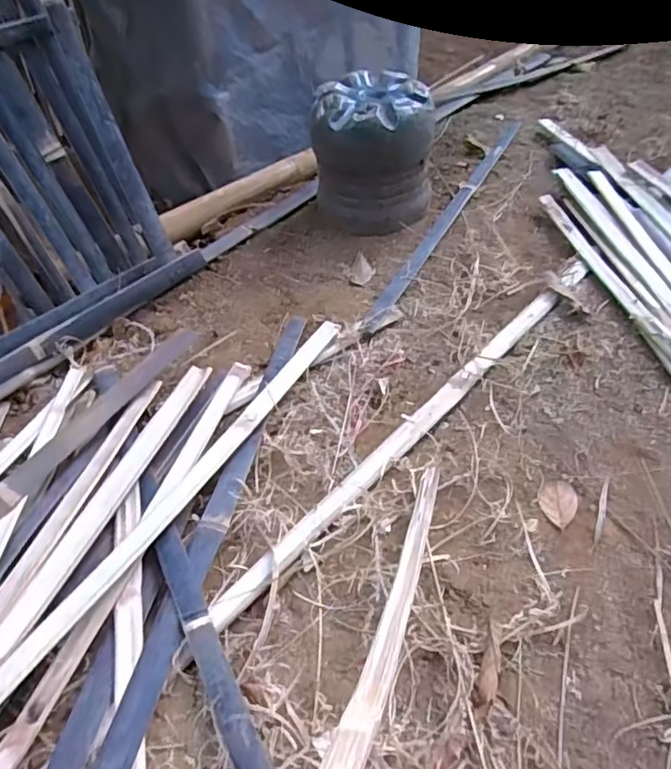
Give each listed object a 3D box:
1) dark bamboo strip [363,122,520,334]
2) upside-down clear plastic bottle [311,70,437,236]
[{"bbox_3d":[0.256,-0.383,1.248,0.038,0.011,0.864,20,51,21],"label":"dark bamboo strip"},{"bbox_3d":[0.078,-0.461,1.186,0.234,0.253,0.194,-2,46,3],"label":"upside-down clear plastic bottle"}]

